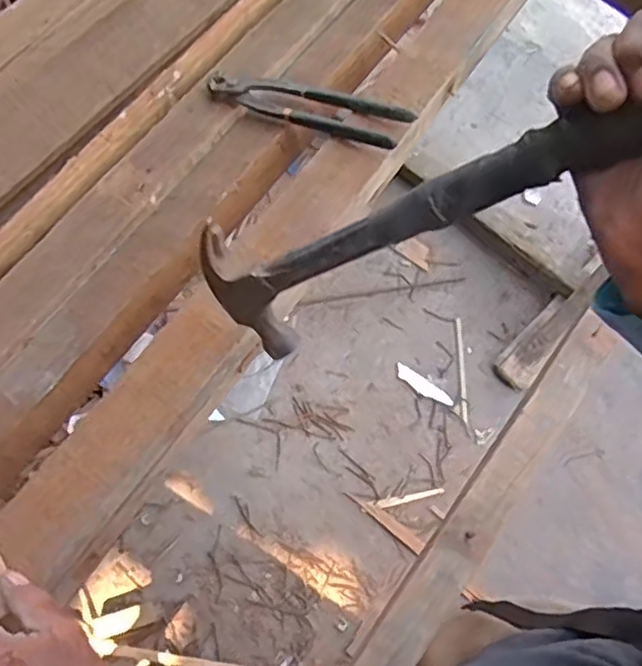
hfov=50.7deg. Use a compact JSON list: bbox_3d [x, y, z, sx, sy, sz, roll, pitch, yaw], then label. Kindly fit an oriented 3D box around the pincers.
[{"bbox_3d":[-0.020,-0.222,0.670,0.219,0.021,0.047,20,65,21],"label":"pincers"}]

